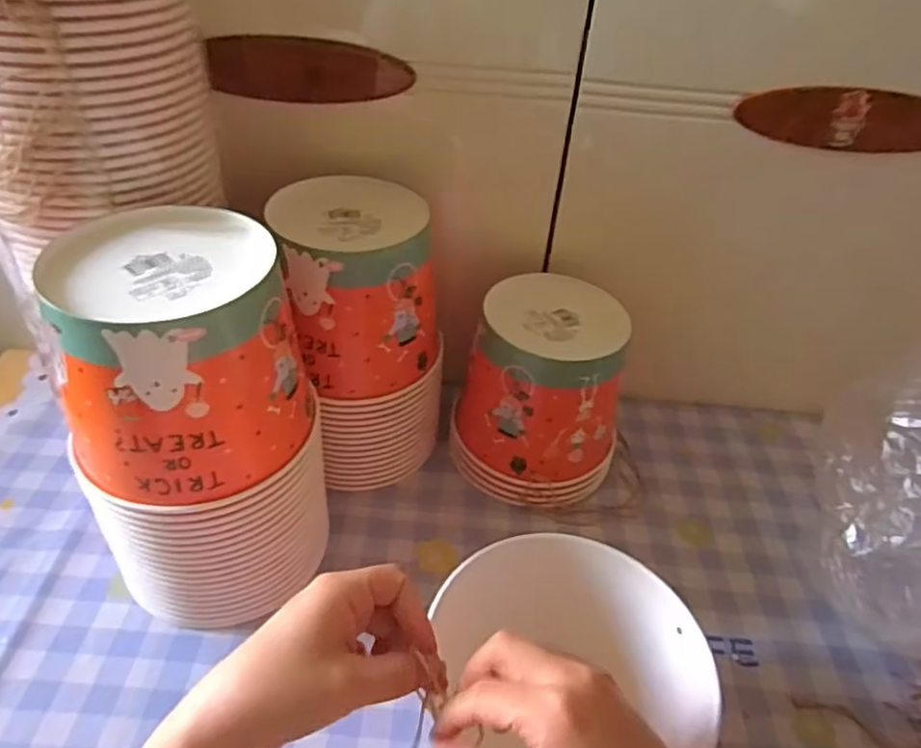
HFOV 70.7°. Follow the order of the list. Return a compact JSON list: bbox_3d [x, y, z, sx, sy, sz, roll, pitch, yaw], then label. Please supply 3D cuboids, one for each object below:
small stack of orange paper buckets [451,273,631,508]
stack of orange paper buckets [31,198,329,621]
[{"bbox_3d":[0.075,0.020,0.603,0.153,0.166,0.137,14,41,10],"label":"small stack of orange paper buckets"},{"bbox_3d":[-0.179,0.043,0.469,0.143,0.275,0.139,-10,43,-16],"label":"stack of orange paper buckets"}]

